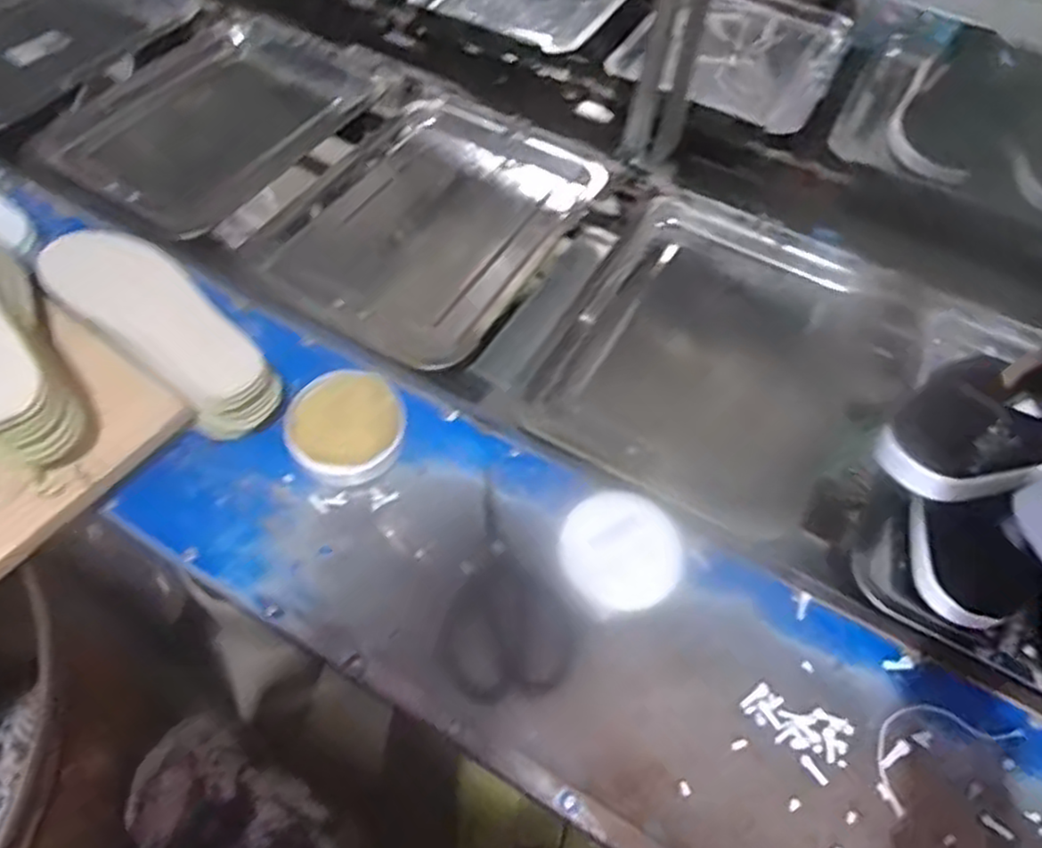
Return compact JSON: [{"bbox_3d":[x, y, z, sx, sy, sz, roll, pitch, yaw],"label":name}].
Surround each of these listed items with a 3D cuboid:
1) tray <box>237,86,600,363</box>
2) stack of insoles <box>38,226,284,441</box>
[{"bbox_3d":[-0.087,-0.224,0.777,0.267,0.046,0.351,27,58,14],"label":"tray"},{"bbox_3d":[-0.331,-0.085,0.667,0.278,0.076,0.094,36,61,19],"label":"stack of insoles"}]

